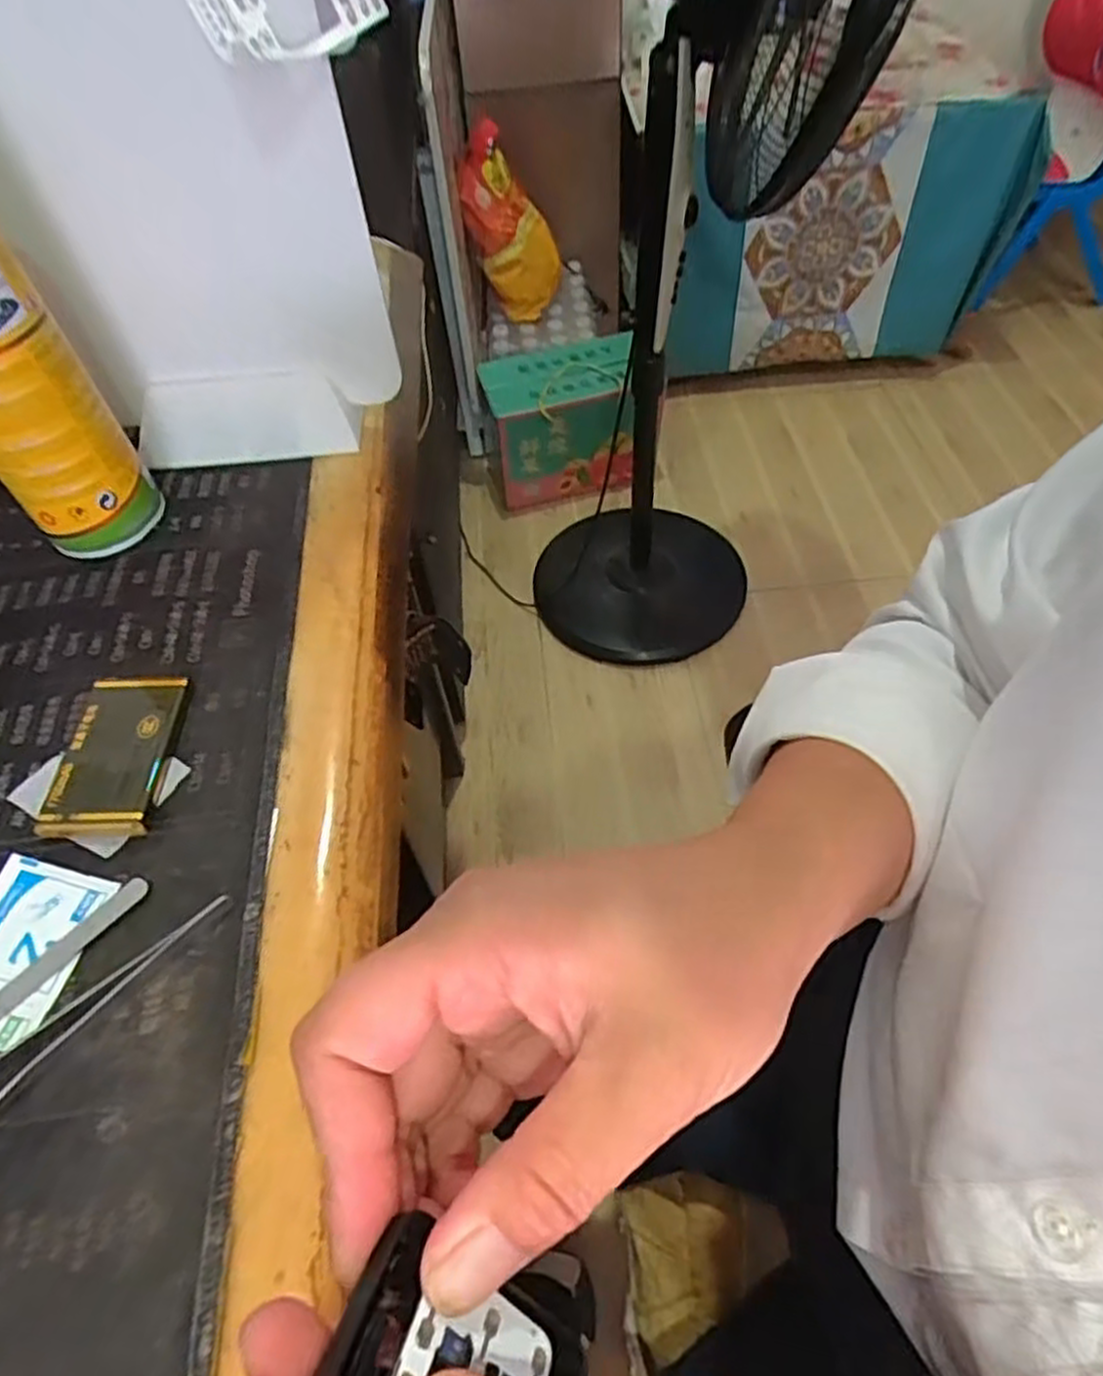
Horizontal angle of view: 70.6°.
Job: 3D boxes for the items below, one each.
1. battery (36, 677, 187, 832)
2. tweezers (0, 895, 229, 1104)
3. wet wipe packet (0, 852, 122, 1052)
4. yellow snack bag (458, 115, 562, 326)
[{"bbox_3d":[-0.196,0.029,0.352,0.045,0.008,0.080,-1,53,2],"label":"battery"},{"bbox_3d":[-0.177,0.120,0.284,0.019,0.006,0.128,37,63,26],"label":"tweezers"},{"bbox_3d":[-0.208,0.100,0.302,0.051,0.004,0.066,10,55,10],"label":"wet wipe packet"},{"bbox_3d":[-0.089,-0.857,1.455,0.065,0.320,0.166,14,52,43],"label":"yellow snack bag"}]

